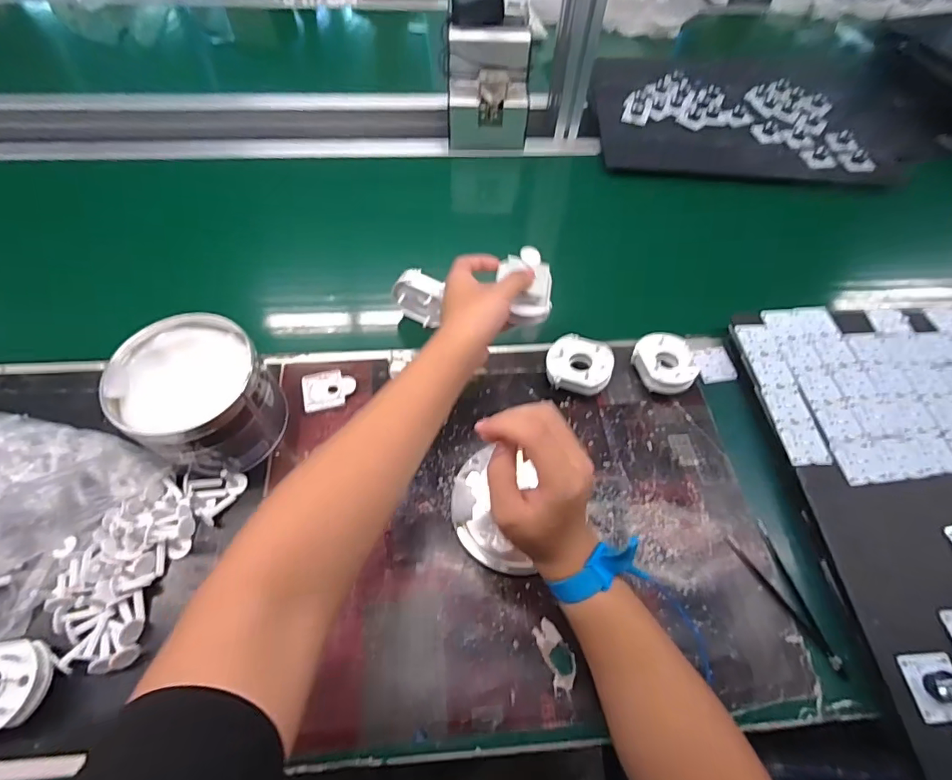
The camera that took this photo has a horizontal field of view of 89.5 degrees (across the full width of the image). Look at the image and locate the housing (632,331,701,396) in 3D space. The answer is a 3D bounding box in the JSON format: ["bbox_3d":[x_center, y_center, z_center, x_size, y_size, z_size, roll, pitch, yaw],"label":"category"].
[{"bbox_3d":[0.210,-0.027,0.545,0.060,0.038,0.071,-6,59,-6],"label":"housing"}]

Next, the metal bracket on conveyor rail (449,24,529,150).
[{"bbox_3d":[0.019,-0.471,0.748,0.119,0.128,0.113,0,58,-3],"label":"metal bracket on conveyor rail"}]

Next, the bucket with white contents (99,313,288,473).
[{"bbox_3d":[-0.268,0.004,0.462,0.136,0.103,0.128,1,58,-2],"label":"bucket with white contents"}]

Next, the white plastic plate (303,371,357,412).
[{"bbox_3d":[-0.162,0.000,0.533,0.055,0.010,0.048,-8,59,-7],"label":"white plastic plate"}]

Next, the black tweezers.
[{"bbox_3d":[0.287,0.187,0.436,0.042,0.011,0.130,-19,61,-14],"label":"black tweezers"}]

